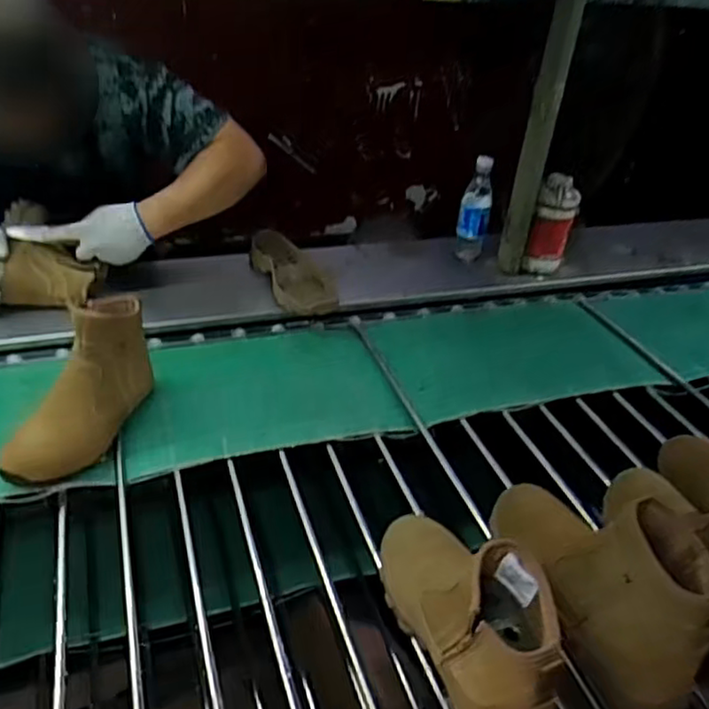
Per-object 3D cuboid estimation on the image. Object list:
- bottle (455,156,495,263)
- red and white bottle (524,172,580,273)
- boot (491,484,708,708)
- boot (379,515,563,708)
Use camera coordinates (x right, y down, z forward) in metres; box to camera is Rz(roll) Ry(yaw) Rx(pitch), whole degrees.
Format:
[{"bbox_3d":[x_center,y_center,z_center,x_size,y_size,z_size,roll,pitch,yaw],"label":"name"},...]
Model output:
[{"bbox_3d":[0.247,-0.286,1.381,0.066,0.210,0.065,10,35,6],"label":"bottle"},{"bbox_3d":[0.399,-0.253,1.365,0.081,0.195,0.085,15,36,12],"label":"red and white bottle"},{"bbox_3d":[0.243,0.209,0.697,0.089,0.169,0.279,-15,40,-27],"label":"boot"},{"bbox_3d":[0.102,0.230,0.641,0.088,0.148,0.273,-4,36,-15],"label":"boot"}]

